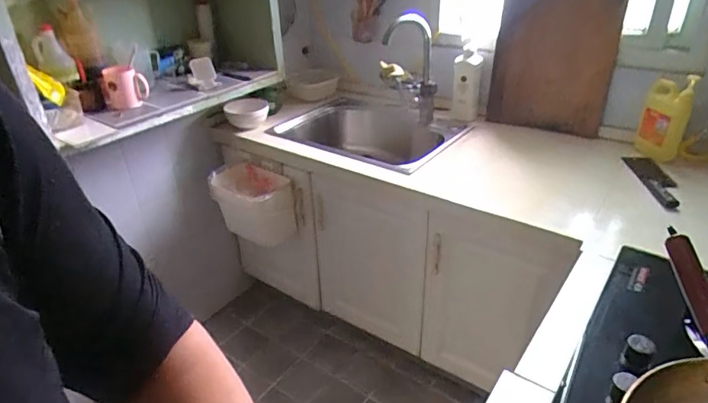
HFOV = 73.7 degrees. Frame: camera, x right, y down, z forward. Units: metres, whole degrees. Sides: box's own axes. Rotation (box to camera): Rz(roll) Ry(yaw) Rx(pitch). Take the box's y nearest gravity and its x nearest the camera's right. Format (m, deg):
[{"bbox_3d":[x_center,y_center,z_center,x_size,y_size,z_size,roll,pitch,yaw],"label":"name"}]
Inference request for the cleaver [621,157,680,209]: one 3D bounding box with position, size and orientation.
[{"bbox_3d":[0.772,-0.053,1.199,0.066,0.020,0.271,0,31,4],"label":"cleaver"}]

